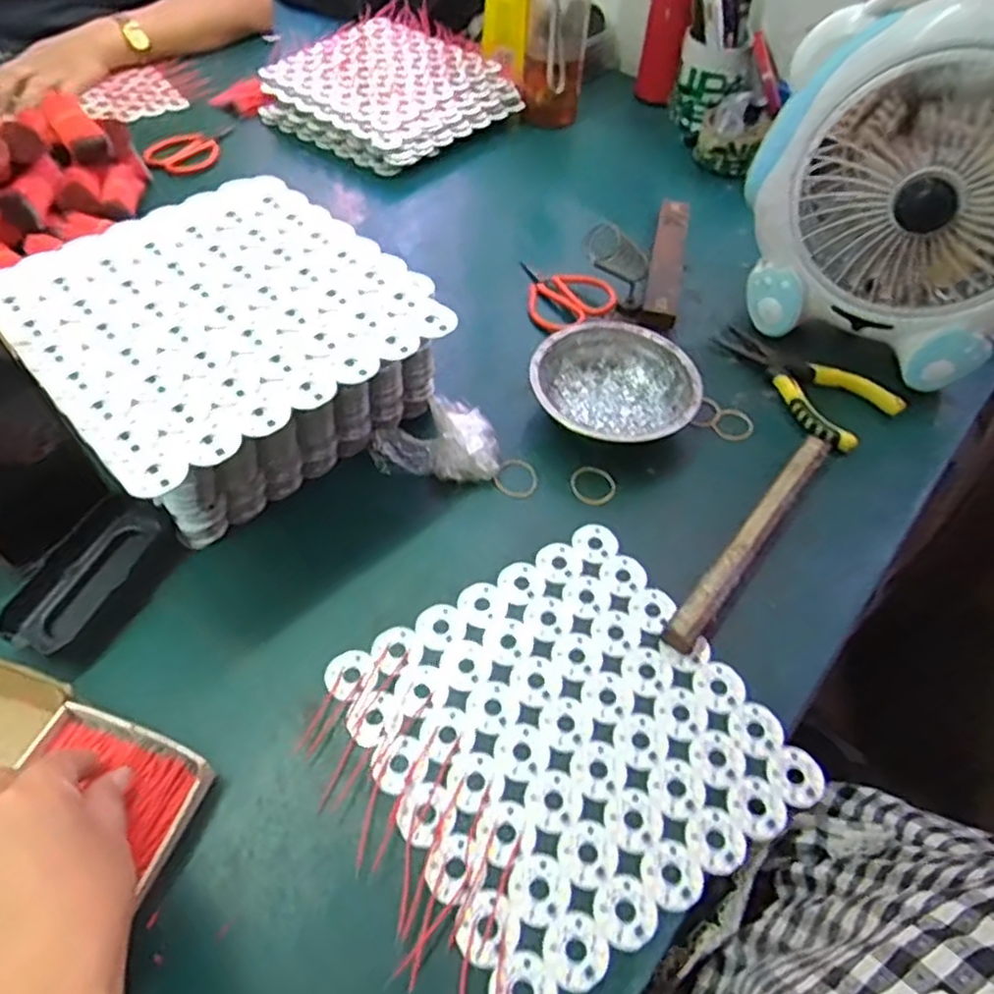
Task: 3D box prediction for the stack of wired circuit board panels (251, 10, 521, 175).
[{"bbox_3d":[-0.125,-0.500,0.857,0.264,0.047,0.247,32,57,20],"label":"stack of wired circuit board panels"}]

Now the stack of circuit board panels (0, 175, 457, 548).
[{"bbox_3d":[-0.177,-0.101,0.493,0.238,0.120,0.244,-36,62,-26],"label":"stack of circuit board panels"}]

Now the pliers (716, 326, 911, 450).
[{"bbox_3d":[0.246,-0.102,0.575,0.074,0.017,0.153,-31,60,-24],"label":"pliers"}]

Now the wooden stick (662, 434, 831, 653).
[{"bbox_3d":[0.179,0.022,0.480,0.020,0.022,0.210,33,58,21],"label":"wooden stick"}]

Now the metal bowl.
[{"bbox_3d":[0.091,-0.085,0.547,0.126,0.036,0.120,1,52,-2],"label":"metal bowl"}]

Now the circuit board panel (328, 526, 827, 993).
[{"bbox_3d":[0.040,0.132,0.404,0.206,0.004,0.208,-26,55,-20],"label":"circuit board panel"}]

